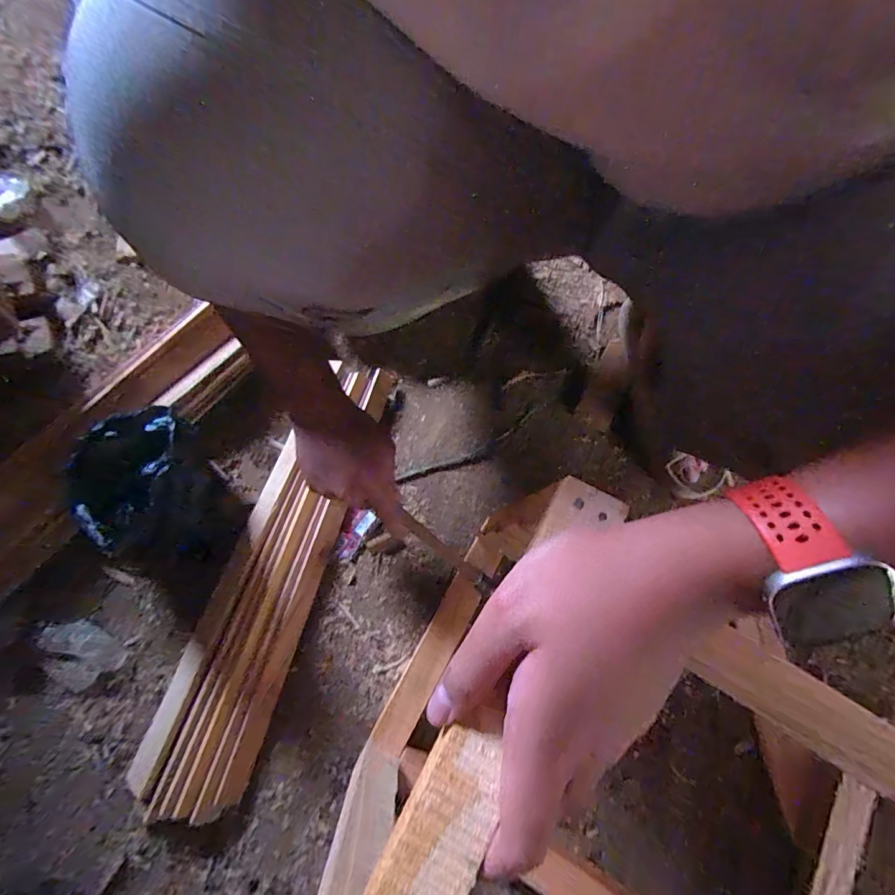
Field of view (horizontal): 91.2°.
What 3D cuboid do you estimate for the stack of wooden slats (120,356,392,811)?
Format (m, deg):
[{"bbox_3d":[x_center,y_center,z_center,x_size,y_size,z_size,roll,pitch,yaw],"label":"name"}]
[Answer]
[{"bbox_3d":[-0.206,0.141,0.534,0.115,0.037,0.531,19,74,2],"label":"stack of wooden slats"}]

